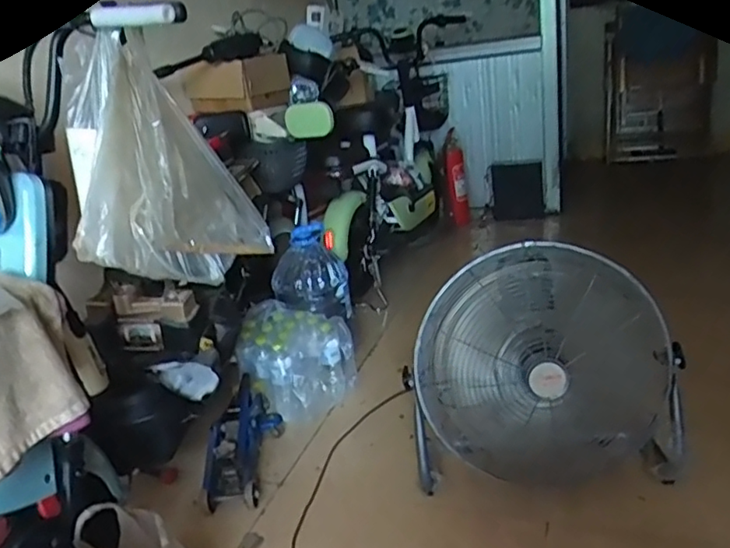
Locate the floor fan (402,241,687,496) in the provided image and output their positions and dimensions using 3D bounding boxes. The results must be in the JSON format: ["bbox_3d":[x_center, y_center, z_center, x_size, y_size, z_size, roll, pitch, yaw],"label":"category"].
[{"bbox_3d":[0.368,0.204,1.264,0.538,0.492,0.195,-2,21,15],"label":"floor fan"}]

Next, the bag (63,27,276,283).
[{"bbox_3d":[-0.337,-0.172,1.010,0.299,0.375,0.169,-12,20,-11],"label":"bag"}]

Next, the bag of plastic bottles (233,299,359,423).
[{"bbox_3d":[-0.211,0.254,1.746,0.264,0.259,0.278,-23,25,-36],"label":"bag of plastic bottles"}]

